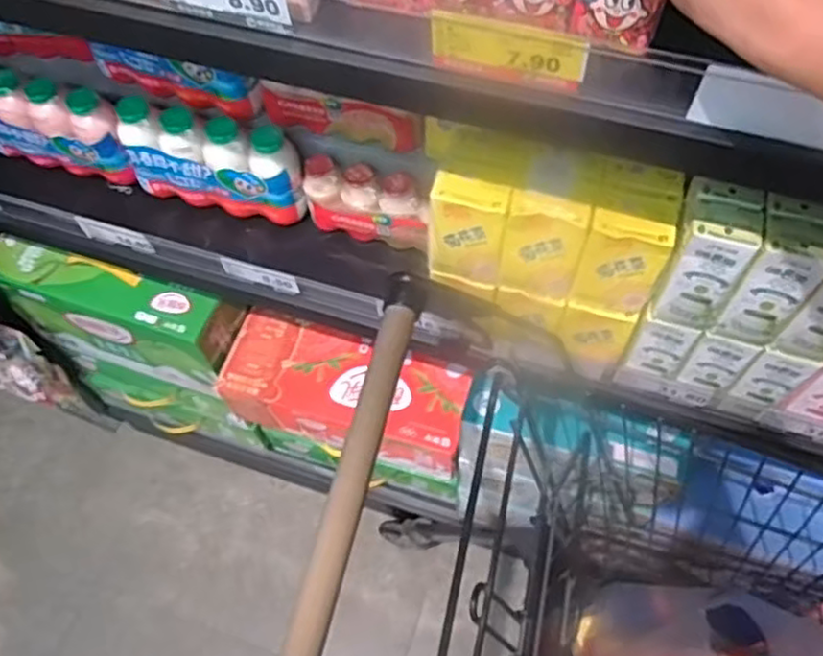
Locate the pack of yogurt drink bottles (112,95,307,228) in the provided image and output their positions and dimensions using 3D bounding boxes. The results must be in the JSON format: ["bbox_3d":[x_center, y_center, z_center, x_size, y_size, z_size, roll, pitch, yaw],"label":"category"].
[{"bbox_3d":[-0.218,-0.178,0.772,0.199,0.138,0.043,14,62,9],"label":"pack of yogurt drink bottles"}]

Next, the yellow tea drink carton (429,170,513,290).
[{"bbox_3d":[0.050,-0.083,0.602,0.064,0.106,0.032,12,62,9],"label":"yellow tea drink carton"}]

